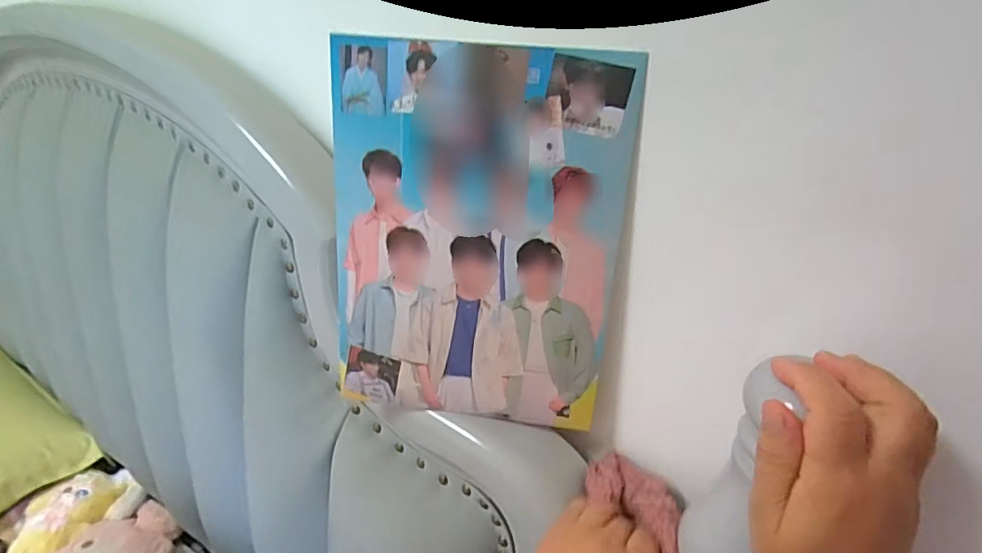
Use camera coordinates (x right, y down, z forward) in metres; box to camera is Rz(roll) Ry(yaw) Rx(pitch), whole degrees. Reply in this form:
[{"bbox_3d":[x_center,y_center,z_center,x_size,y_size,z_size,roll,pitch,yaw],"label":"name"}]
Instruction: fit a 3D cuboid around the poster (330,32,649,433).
[{"bbox_3d":[-0.013,-0.017,0.396,0.204,0.278,0.008,7,21,7],"label":"poster"}]

